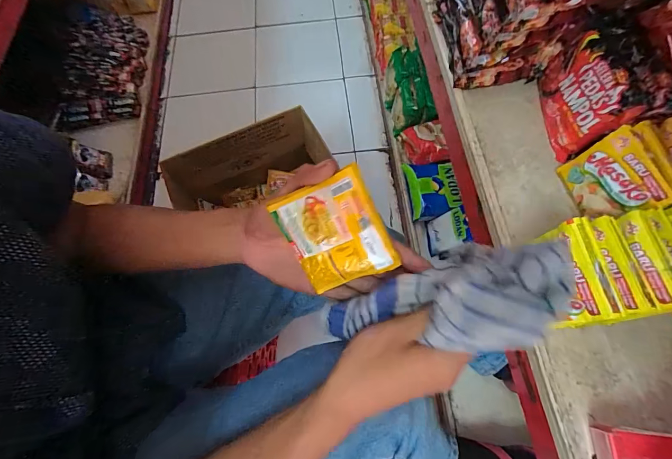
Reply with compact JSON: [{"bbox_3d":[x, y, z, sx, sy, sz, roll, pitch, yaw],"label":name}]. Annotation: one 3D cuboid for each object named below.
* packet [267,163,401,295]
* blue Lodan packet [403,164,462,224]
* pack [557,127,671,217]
[{"bbox_3d":[-0.001,0.004,0.261,0.076,0.006,0.082,-22,104,21],"label":"packet"},{"bbox_3d":[0.229,-0.096,0.796,0.111,0.028,0.150,-6,66,1],"label":"blue Lodan packet"},{"bbox_3d":[0.284,-0.052,0.351,0.007,0.072,0.082,3,63,-30],"label":"pack"}]

